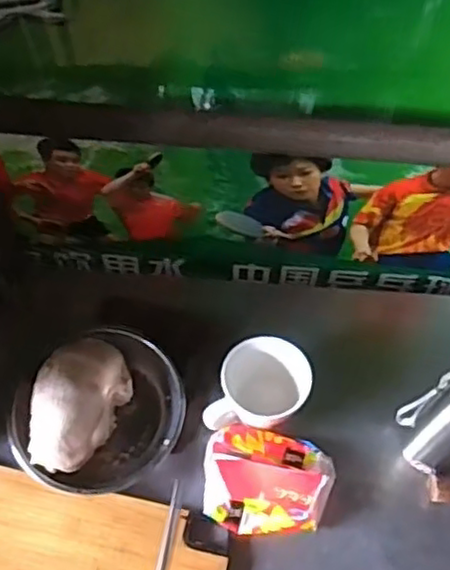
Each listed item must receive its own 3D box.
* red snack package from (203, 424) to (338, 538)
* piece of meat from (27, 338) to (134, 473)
[{"bbox_3d":[0.048,0.219,0.754,0.140,0.045,0.111,12,60,5],"label":"red snack package"},{"bbox_3d":[-0.171,0.136,0.780,0.096,0.066,0.154,17,61,8],"label":"piece of meat"}]

